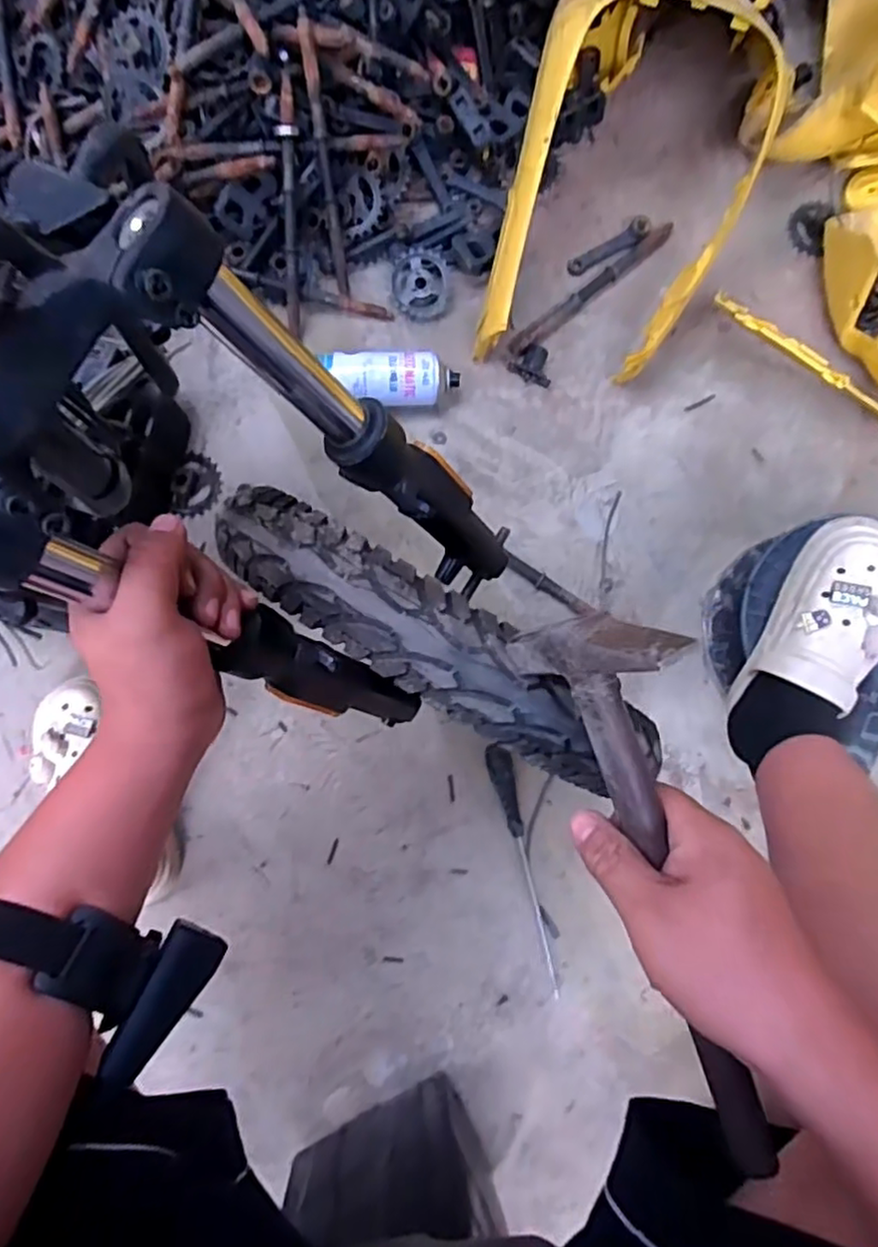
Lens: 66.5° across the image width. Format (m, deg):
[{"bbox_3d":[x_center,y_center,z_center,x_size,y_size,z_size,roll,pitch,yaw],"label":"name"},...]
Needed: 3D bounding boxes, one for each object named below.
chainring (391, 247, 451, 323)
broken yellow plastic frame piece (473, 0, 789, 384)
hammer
[{"bbox_3d":[-0.024,-0.460,0.912,0.078,0.011,0.095,-1,97,-3],"label":"chainring"},{"bbox_3d":[0.256,-0.602,0.858,0.305,0.213,0.539,13,83,-1],"label":"broken yellow plastic frame piece"},{"bbox_3d":[0.104,0.130,0.311,0.044,0.114,0.276,-19,95,-4],"label":"hammer"}]

